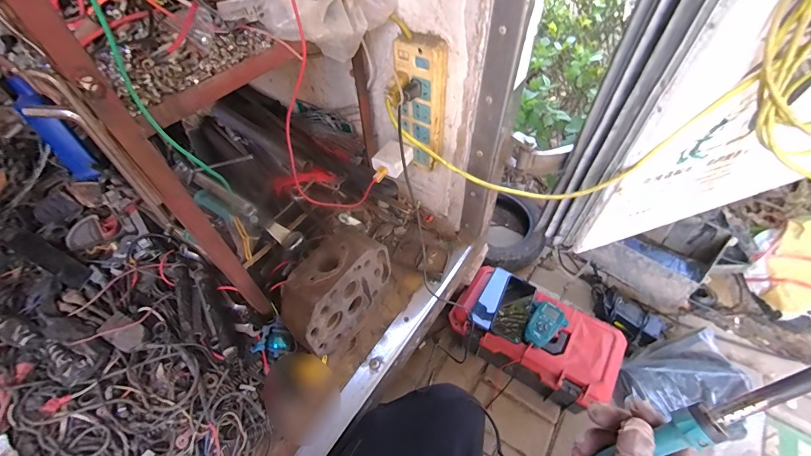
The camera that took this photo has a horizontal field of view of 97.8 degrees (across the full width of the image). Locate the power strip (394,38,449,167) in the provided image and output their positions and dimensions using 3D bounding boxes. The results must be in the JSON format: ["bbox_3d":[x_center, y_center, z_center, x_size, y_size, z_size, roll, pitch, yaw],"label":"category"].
[{"bbox_3d":[0.027,-0.196,0.582,0.071,0.217,0.033,23,56,19],"label":"power strip"}]

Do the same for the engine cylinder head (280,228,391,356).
[{"bbox_3d":[-0.121,0.105,0.620,0.085,0.139,0.210,28,58,23],"label":"engine cylinder head"}]

